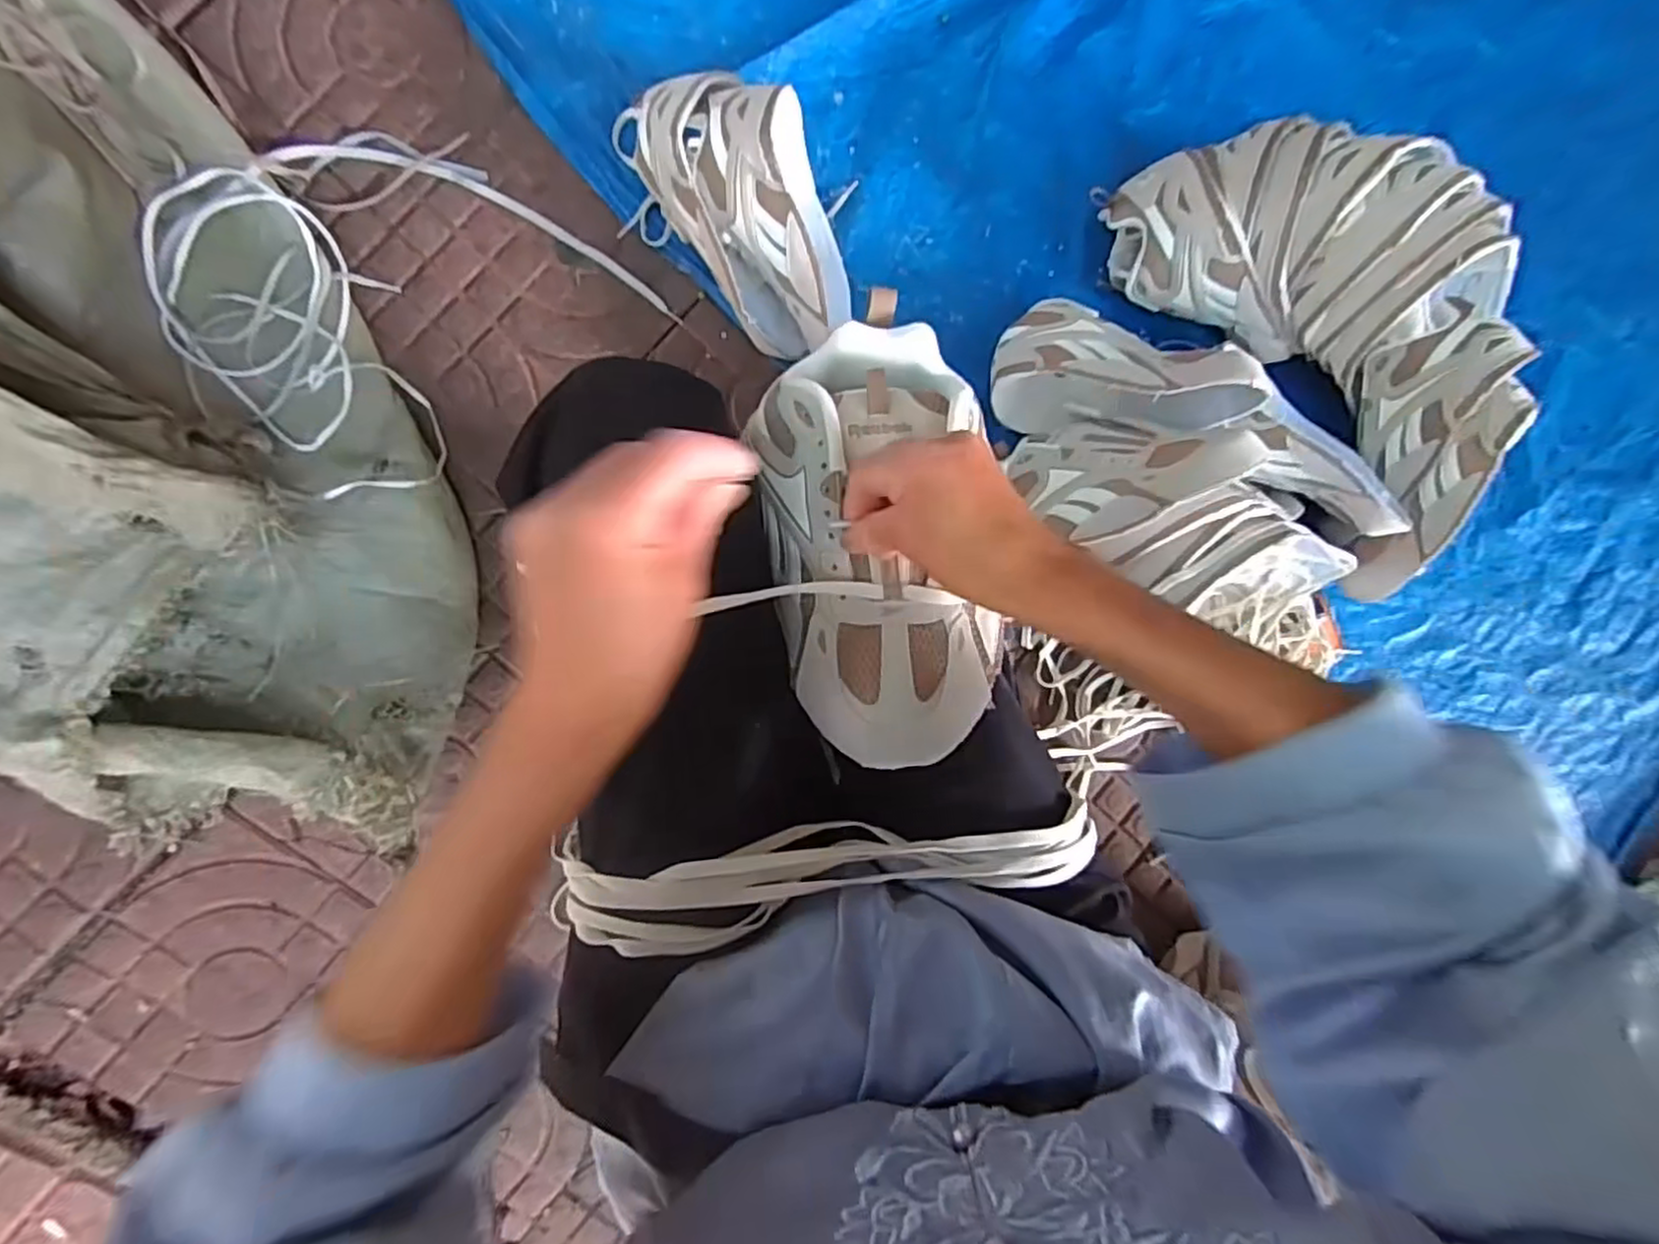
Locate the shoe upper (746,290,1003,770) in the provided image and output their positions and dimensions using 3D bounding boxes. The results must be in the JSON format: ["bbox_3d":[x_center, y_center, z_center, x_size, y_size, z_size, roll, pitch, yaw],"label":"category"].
[{"bbox_3d":[0.027,-0.052,0.397,0.121,0.055,0.252,-5,84,-5],"label":"shoe upper"}]

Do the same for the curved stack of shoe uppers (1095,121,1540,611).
[{"bbox_3d":[0.491,-0.270,0.682,0.232,0.150,0.477,-34,91,-5],"label":"curved stack of shoe uppers"}]

